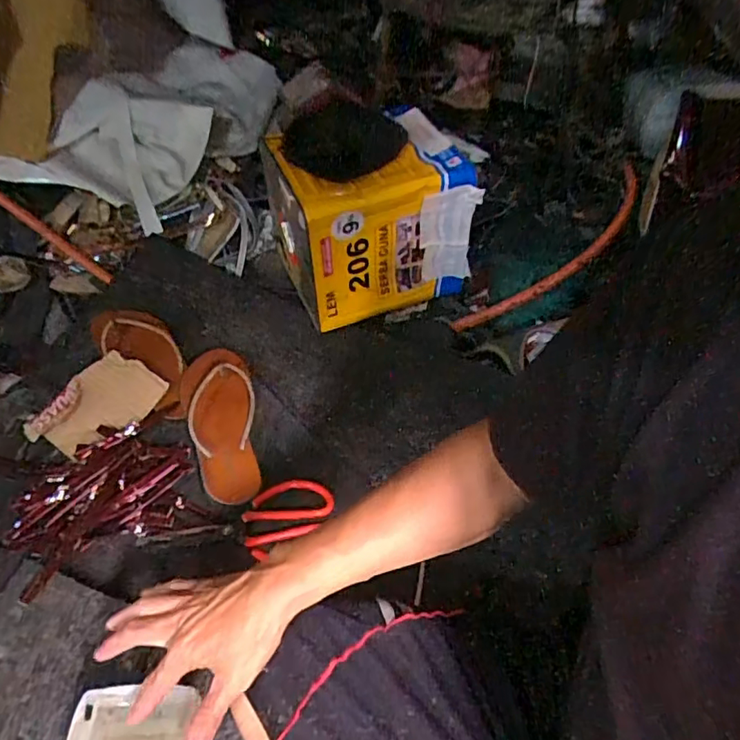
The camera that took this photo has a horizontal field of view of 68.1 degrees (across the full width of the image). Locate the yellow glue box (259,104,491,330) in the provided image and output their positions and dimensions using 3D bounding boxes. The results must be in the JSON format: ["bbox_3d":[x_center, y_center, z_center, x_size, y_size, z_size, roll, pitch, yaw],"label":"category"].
[{"bbox_3d":[0.004,-0.231,0.885,0.288,0.251,0.192,-13,47,-16],"label":"yellow glue box"}]

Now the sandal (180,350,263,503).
[{"bbox_3d":[-0.199,0.068,0.732,0.096,0.040,0.230,-11,61,-11],"label":"sandal"}]

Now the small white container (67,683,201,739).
[{"bbox_3d":[-0.206,0.315,0.475,0.095,0.041,0.069,-4,45,-4],"label":"small white container"}]

